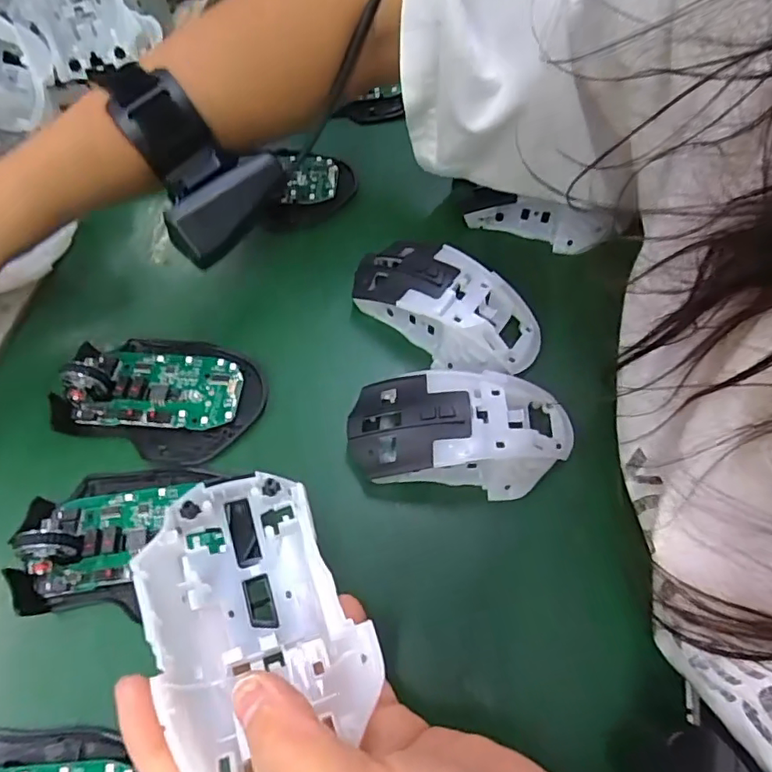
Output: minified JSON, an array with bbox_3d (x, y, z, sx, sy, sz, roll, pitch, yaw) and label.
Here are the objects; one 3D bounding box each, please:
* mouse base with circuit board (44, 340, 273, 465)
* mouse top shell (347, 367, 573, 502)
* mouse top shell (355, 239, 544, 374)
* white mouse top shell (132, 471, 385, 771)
[{"bbox_3d":[-0.124,0.000,0.303,0.105,0.030,0.071,12,63,8],"label":"mouse base with circuit board"},{"bbox_3d":[0.039,0.022,0.284,0.112,0.037,0.062,4,62,3],"label":"mouse top shell"},{"bbox_3d":[0.034,-0.049,0.322,0.113,0.037,0.057,34,68,18],"label":"mouse top shell"},{"bbox_3d":[-0.044,0.081,0.190,0.062,0.039,0.106,-26,64,-12],"label":"white mouse top shell"}]

